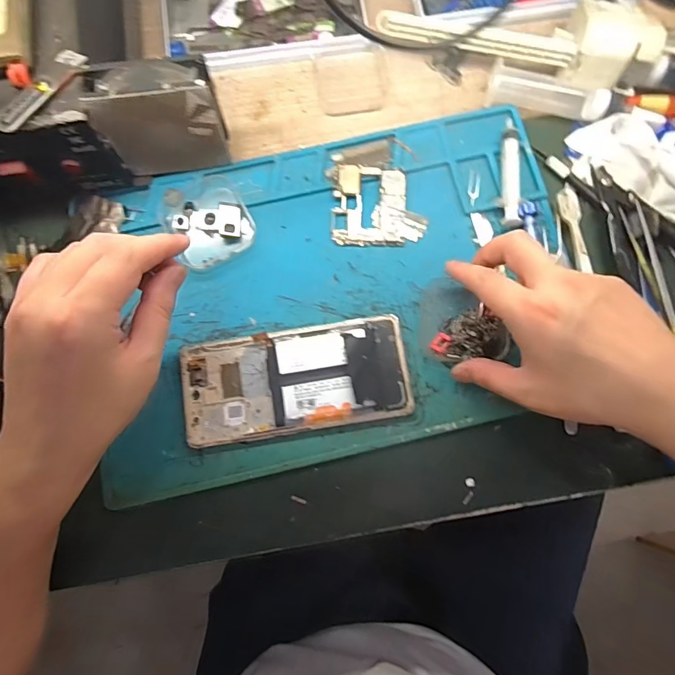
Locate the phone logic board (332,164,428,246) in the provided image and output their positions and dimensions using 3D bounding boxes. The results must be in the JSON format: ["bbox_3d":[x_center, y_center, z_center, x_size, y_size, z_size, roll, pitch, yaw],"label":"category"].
[{"bbox_3d":[0.033,-0.106,0.349,0.073,0.006,0.065,0,79,0],"label":"phone logic board"}]

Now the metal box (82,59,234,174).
[{"bbox_3d":[-0.125,-0.157,0.319,0.079,0.082,0.029,-12,79,-2],"label":"metal box"}]

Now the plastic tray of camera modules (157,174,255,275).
[{"bbox_3d":[-0.104,-0.095,0.344,0.063,0.012,0.076,-25,80,-4],"label":"plastic tray of camera modules"}]

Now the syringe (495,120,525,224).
[{"bbox_3d":[0.138,-0.132,0.349,0.017,0.013,0.090,3,79,1],"label":"syringe"}]

